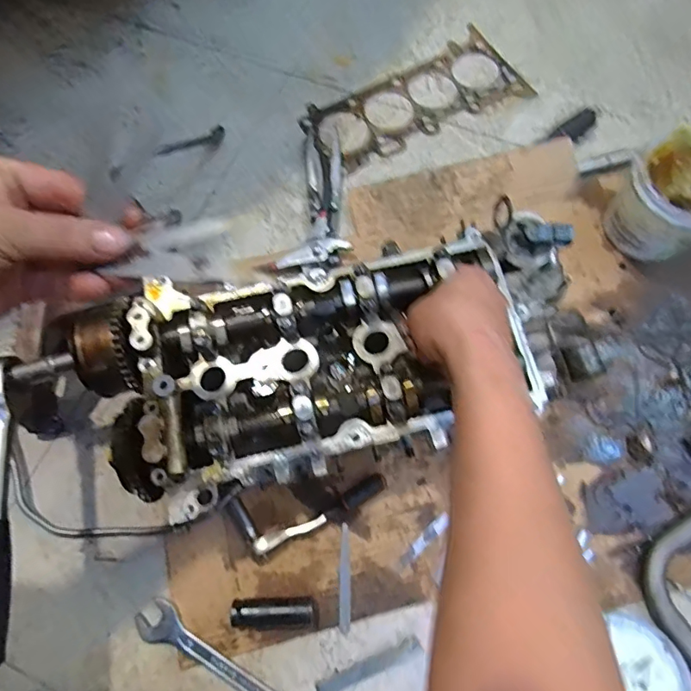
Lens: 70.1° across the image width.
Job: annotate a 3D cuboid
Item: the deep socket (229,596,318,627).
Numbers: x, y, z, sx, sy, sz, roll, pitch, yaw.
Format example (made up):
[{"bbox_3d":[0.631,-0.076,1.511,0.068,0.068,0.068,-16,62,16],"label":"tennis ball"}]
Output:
[{"bbox_3d":[-0.069,0.256,0.474,0.077,0.024,0.023,-2,68,1],"label":"deep socket"}]

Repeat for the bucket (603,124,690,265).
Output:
[{"bbox_3d":[0.385,-0.169,0.586,0.125,0.100,0.120,-1,68,1],"label":"bucket"}]

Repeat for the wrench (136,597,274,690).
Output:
[{"bbox_3d":[-0.100,0.311,0.460,0.224,0.018,0.033,27,72,12],"label":"wrench"}]

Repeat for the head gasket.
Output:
[{"bbox_3d":[0.106,-0.361,0.721,0.318,0.011,0.144,-26,69,-10],"label":"head gasket"}]

